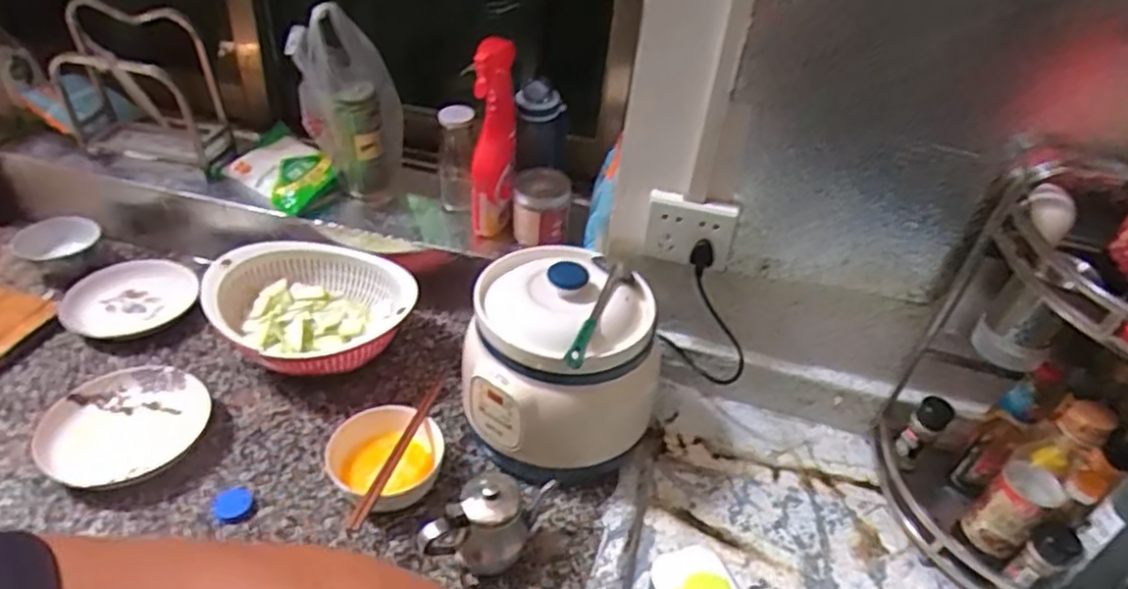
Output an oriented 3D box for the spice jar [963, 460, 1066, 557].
[{"bbox_3d":[0.485,0.234,0.762,0.051,0.099,0.061,-23,47,-33],"label":"spice jar"}]

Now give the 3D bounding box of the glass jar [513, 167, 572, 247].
[{"bbox_3d":[-0.033,-0.127,0.998,0.079,0.086,0.077,6,38,-1],"label":"glass jar"}]

